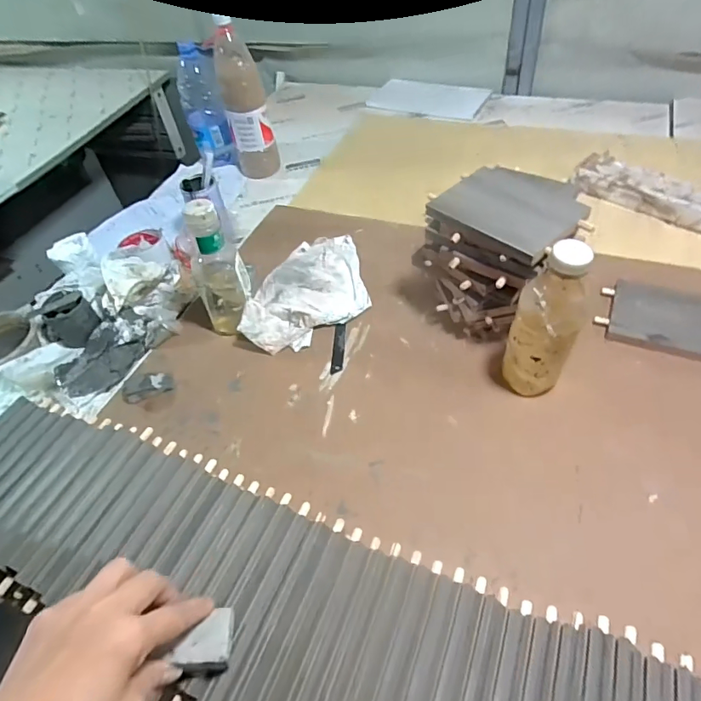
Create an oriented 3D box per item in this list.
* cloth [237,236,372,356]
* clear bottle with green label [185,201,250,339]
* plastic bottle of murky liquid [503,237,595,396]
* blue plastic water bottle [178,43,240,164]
[{"bbox_3d":[-0.071,-0.106,0.756,0.188,0.052,0.240,-7,49,0],"label":"cloth"},{"bbox_3d":[-0.182,-0.106,0.664,0.073,0.205,0.069,-23,50,-13],"label":"clear bottle with green label"},{"bbox_3d":[0.226,-0.034,0.548,0.076,0.209,0.083,20,54,22],"label":"plastic bottle of murky liquid"},{"bbox_3d":[-0.310,-0.515,1.038,0.096,0.230,0.072,0,49,6],"label":"blue plastic water bottle"}]

